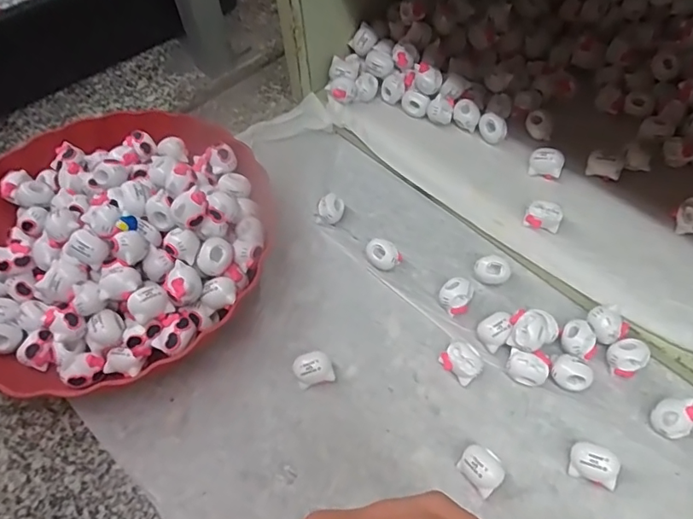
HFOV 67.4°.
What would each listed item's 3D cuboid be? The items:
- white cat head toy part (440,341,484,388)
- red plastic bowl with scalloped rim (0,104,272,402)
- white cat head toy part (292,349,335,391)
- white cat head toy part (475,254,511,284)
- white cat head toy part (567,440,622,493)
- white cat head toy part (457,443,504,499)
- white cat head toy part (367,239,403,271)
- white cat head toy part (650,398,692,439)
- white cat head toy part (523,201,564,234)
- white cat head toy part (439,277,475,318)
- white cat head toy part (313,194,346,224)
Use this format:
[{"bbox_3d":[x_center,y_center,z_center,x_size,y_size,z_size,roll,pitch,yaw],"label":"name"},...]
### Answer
[{"bbox_3d":[0.077,0.067,0.345,0.025,0.019,0.021,36,66,24],"label":"white cat head toy part"},{"bbox_3d":[-0.179,-0.022,0.386,0.242,0.070,0.234,-12,57,-4],"label":"red plastic bowl with scalloped rim"},{"bbox_3d":[-0.022,0.073,0.347,0.025,0.019,0.019,-15,57,-6],"label":"white cat head toy part"},{"bbox_3d":[0.107,0.010,0.383,0.025,0.019,0.017,14,59,12],"label":"white cat head toy part"},{"bbox_3d":[0.146,0.121,0.305,0.026,0.019,0.019,19,60,15],"label":"white cat head toy part"},{"bbox_3d":[0.080,0.124,0.308,0.025,0.019,0.022,37,66,24],"label":"white cat head toy part"},{"bbox_3d":[0.029,-0.003,0.396,0.027,0.019,0.019,0,57,4],"label":"white cat head toy part"},{"bbox_3d":[0.199,0.097,0.318,0.026,0.020,0.022,-24,59,-12],"label":"white cat head toy part"},{"bbox_3d":[0.147,-0.032,0.385,0.027,0.017,0.014,20,60,16],"label":"white cat head toy part"},{"bbox_3d":[0.079,0.027,0.373,0.021,0.019,0.021,-2,57,3],"label":"white cat head toy part"},{"bbox_3d":[-0.014,-0.040,0.420,0.023,0.017,0.021,-2,57,3],"label":"white cat head toy part"}]

